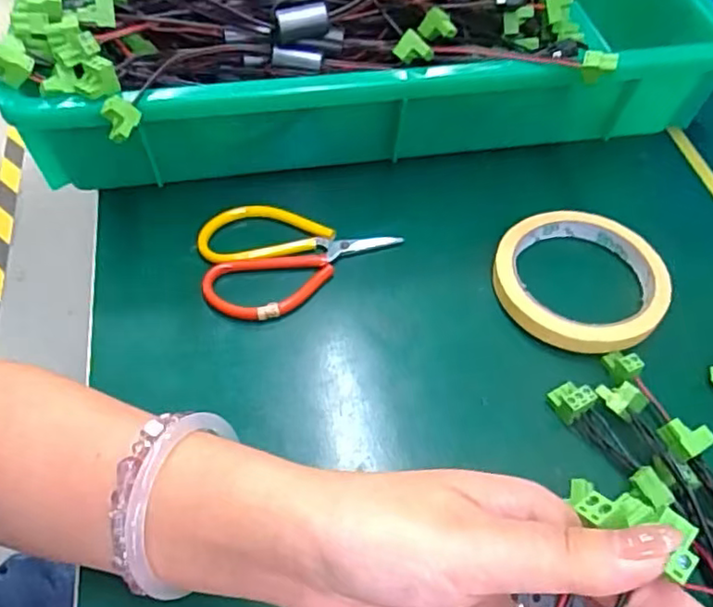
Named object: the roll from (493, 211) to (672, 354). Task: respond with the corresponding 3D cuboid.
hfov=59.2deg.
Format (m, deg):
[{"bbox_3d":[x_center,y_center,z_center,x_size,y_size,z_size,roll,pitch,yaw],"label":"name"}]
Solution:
[{"bbox_3d":[0.126,-0.017,0.355,0.092,0.019,0.095,3,53,-4],"label":"roll"}]

